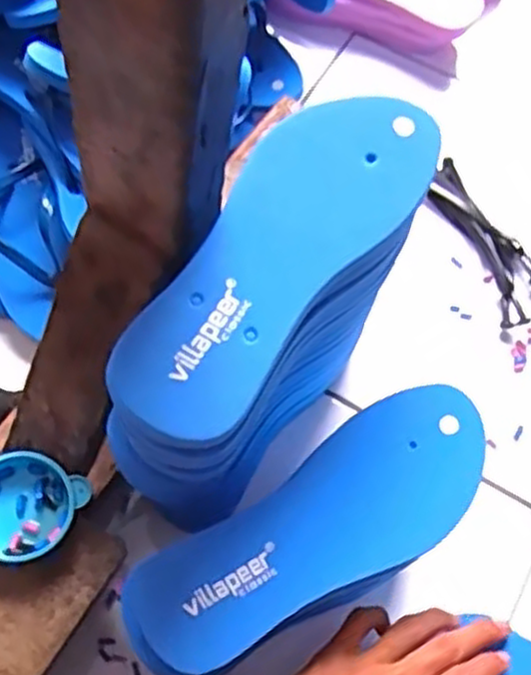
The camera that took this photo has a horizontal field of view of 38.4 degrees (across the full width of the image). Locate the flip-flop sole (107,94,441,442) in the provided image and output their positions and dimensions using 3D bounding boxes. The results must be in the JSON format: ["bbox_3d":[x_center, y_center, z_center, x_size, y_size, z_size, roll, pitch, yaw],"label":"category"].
[{"bbox_3d":[0.008,-0.049,0.407,0.083,0.012,0.234,35,70,13],"label":"flip-flop sole"}]

